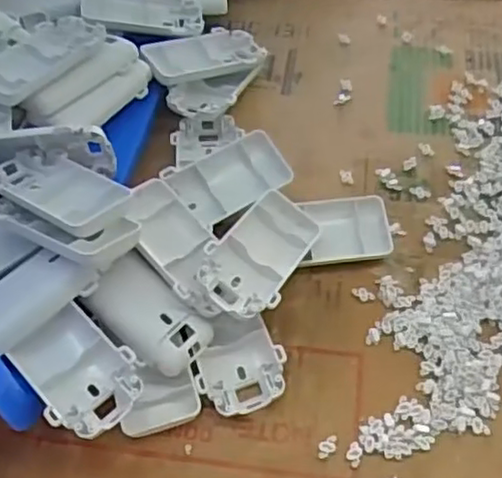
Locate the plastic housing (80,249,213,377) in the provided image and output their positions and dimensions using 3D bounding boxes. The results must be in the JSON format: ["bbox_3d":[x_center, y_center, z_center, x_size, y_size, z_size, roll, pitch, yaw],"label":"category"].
[{"bbox_3d":[-0.060,0.046,0.400,0.071,0.020,0.044,41,71,8],"label":"plastic housing"}]

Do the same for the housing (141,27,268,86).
[{"bbox_3d":[-0.036,-0.143,0.528,0.097,0.014,0.051,-23,56,-30],"label":"housing"}]

